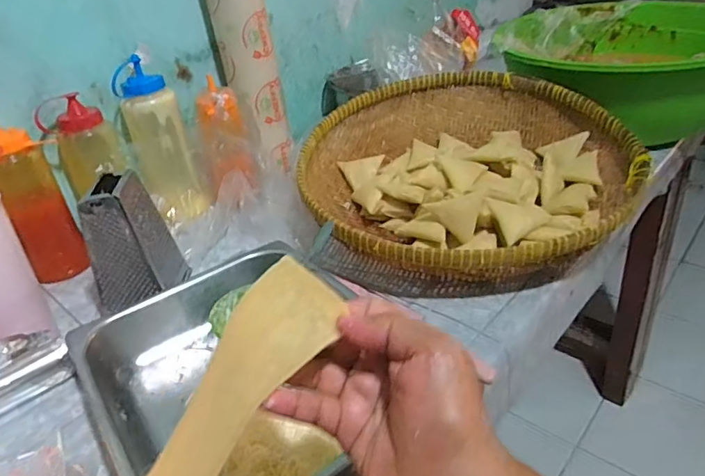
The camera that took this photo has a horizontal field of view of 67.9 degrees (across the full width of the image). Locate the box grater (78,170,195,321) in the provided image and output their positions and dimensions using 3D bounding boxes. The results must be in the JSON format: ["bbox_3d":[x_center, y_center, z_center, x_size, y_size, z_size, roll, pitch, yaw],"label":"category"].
[{"bbox_3d":[-0.270,0.003,0.636,0.079,0.152,0.099,-8,32,-2],"label":"box grater"}]

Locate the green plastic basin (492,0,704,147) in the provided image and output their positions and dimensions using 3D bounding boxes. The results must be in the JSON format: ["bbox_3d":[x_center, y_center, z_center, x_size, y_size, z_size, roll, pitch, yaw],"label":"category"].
[{"bbox_3d":[0.478,-0.316,0.970,0.357,0.167,0.396,6,34,21],"label":"green plastic basin"}]

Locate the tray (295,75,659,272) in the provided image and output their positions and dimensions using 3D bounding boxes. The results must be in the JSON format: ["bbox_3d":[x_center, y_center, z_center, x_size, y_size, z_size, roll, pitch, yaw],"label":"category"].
[{"bbox_3d":[0.149,-0.102,0.728,0.432,0.106,0.438,-15,33,-13],"label":"tray"}]

